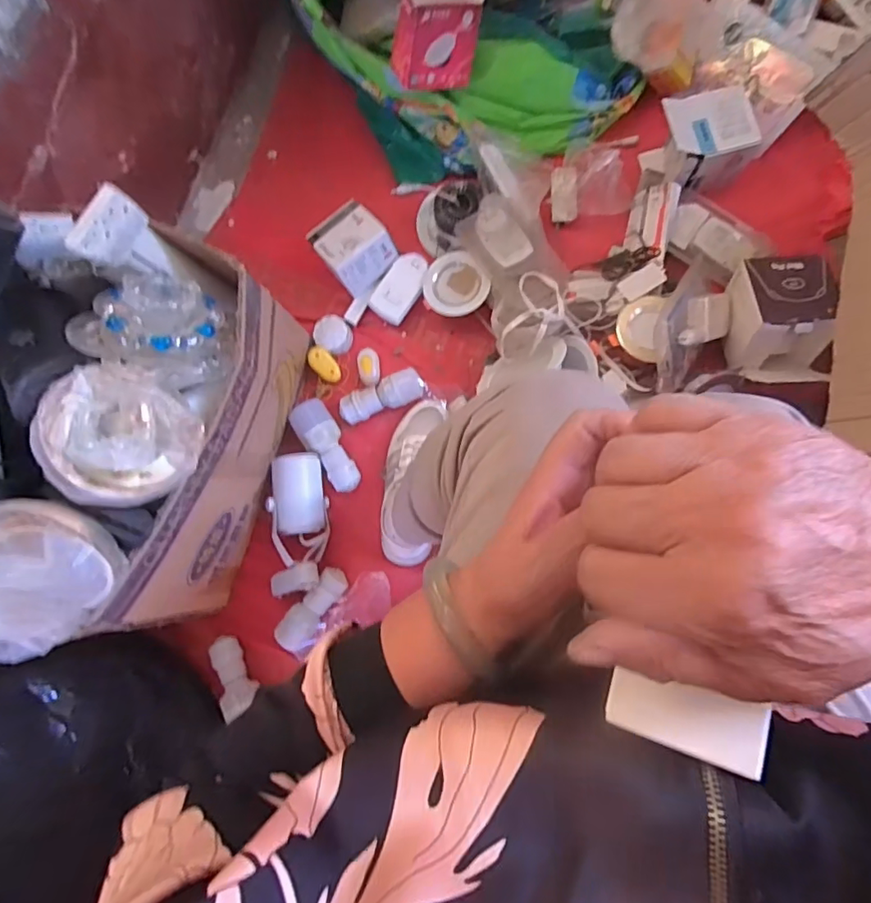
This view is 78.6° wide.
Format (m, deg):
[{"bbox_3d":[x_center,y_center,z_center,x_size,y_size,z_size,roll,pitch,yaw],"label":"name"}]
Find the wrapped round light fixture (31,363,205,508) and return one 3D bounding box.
[{"bbox_3d":[-0.303,-0.015,0.517,0.110,0.093,0.114,-1,82,5],"label":"wrapped round light fixture"}]

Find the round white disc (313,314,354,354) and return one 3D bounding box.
[{"bbox_3d":[-0.158,-0.183,0.832,0.056,0.028,0.055,-1,82,5],"label":"round white disc"}]

